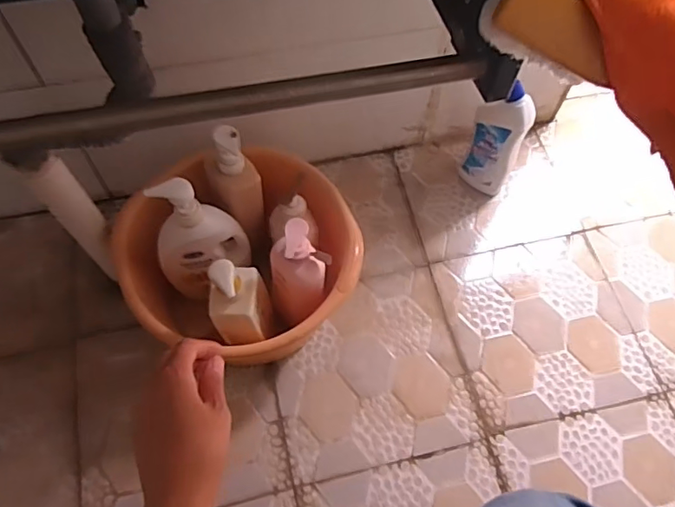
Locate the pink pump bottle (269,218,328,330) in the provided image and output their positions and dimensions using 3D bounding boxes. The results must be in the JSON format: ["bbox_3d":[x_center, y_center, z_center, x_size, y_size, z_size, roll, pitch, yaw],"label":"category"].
[{"bbox_3d":[-0.058,0.041,0.774,0.078,0.269,0.065,1,62,-2],"label":"pink pump bottle"}]

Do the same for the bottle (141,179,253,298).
[{"bbox_3d":[-0.203,-0.017,0.789,0.135,0.257,0.065,-20,65,-13],"label":"bottle"}]

